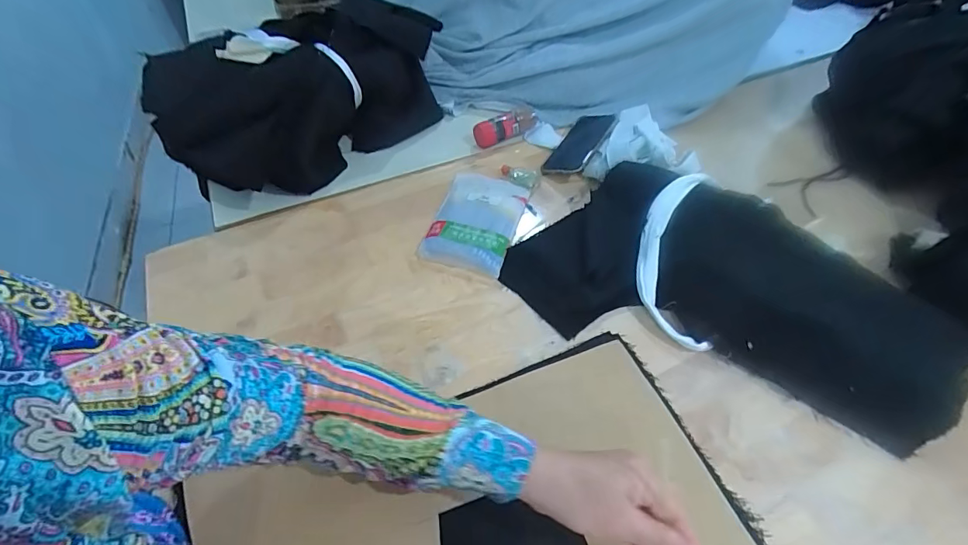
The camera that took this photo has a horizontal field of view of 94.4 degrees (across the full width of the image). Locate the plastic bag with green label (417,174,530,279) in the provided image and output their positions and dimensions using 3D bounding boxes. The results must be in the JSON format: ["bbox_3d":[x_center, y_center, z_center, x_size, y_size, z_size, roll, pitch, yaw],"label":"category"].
[{"bbox_3d":[-0.010,-0.077,0.630,0.116,0.021,0.176,15,52,12],"label":"plastic bag with green label"}]

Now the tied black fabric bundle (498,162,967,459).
[{"bbox_3d":[0.275,0.010,0.522,0.468,0.077,0.257,26,55,21],"label":"tied black fabric bundle"}]

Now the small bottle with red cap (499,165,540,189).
[{"bbox_3d":[0.053,-0.147,0.687,0.062,0.012,0.035,13,51,11],"label":"small bottle with red cap"}]

